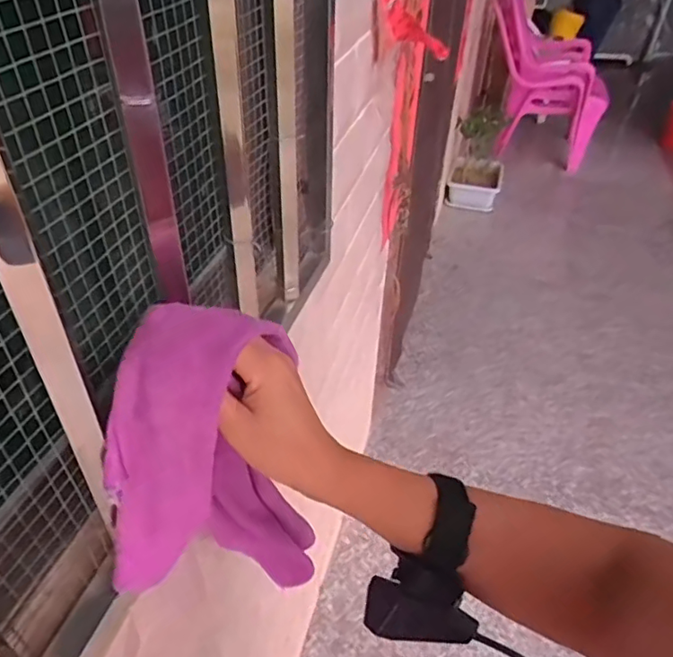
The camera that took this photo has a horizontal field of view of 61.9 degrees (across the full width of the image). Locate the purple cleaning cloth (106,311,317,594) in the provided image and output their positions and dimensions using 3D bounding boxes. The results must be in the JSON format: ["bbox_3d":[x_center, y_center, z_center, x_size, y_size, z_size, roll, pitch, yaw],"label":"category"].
[{"bbox_3d":[-0.082,0.128,0.426,0.056,0.308,0.161,23,52,31],"label":"purple cleaning cloth"}]

